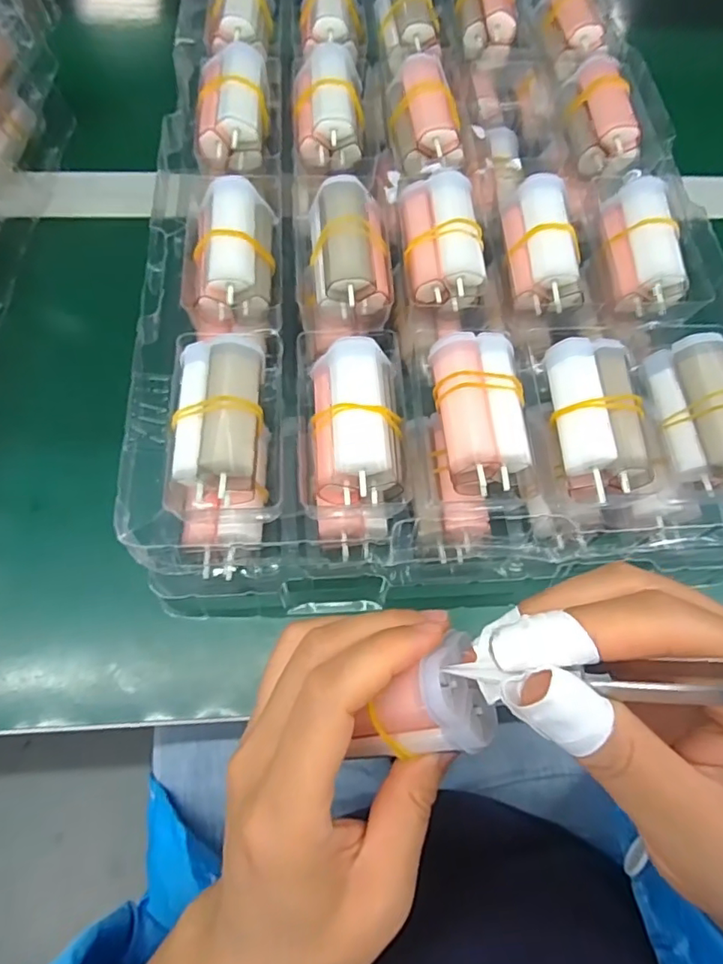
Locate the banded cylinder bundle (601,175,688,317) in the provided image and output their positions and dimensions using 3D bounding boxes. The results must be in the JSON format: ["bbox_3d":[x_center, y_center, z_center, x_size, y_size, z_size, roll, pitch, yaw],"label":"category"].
[{"bbox_3d":[0.142,-0.119,0.271,0.028,0.024,0.065,-6,81,-5],"label":"banded cylinder bundle"}]

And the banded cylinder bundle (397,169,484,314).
[{"bbox_3d":[0.039,-0.120,0.267,0.035,0.022,0.064,-3,68,-4],"label":"banded cylinder bundle"}]

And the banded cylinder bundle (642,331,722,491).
[{"bbox_3d":[0.151,-0.031,0.239,0.020,0.033,0.066,14,63,-44],"label":"banded cylinder bundle"}]

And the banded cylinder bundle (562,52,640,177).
[{"bbox_3d":[0.132,-0.211,0.309,0.031,0.025,0.067,-9,69,-6],"label":"banded cylinder bundle"}]

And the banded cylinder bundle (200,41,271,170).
[{"bbox_3d":[-0.070,-0.204,0.292,0.036,0.023,0.067,1,81,-2],"label":"banded cylinder bundle"}]

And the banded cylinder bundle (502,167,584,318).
[{"bbox_3d":[0.089,-0.120,0.269,0.032,0.018,0.067,-5,82,-4],"label":"banded cylinder bundle"}]

